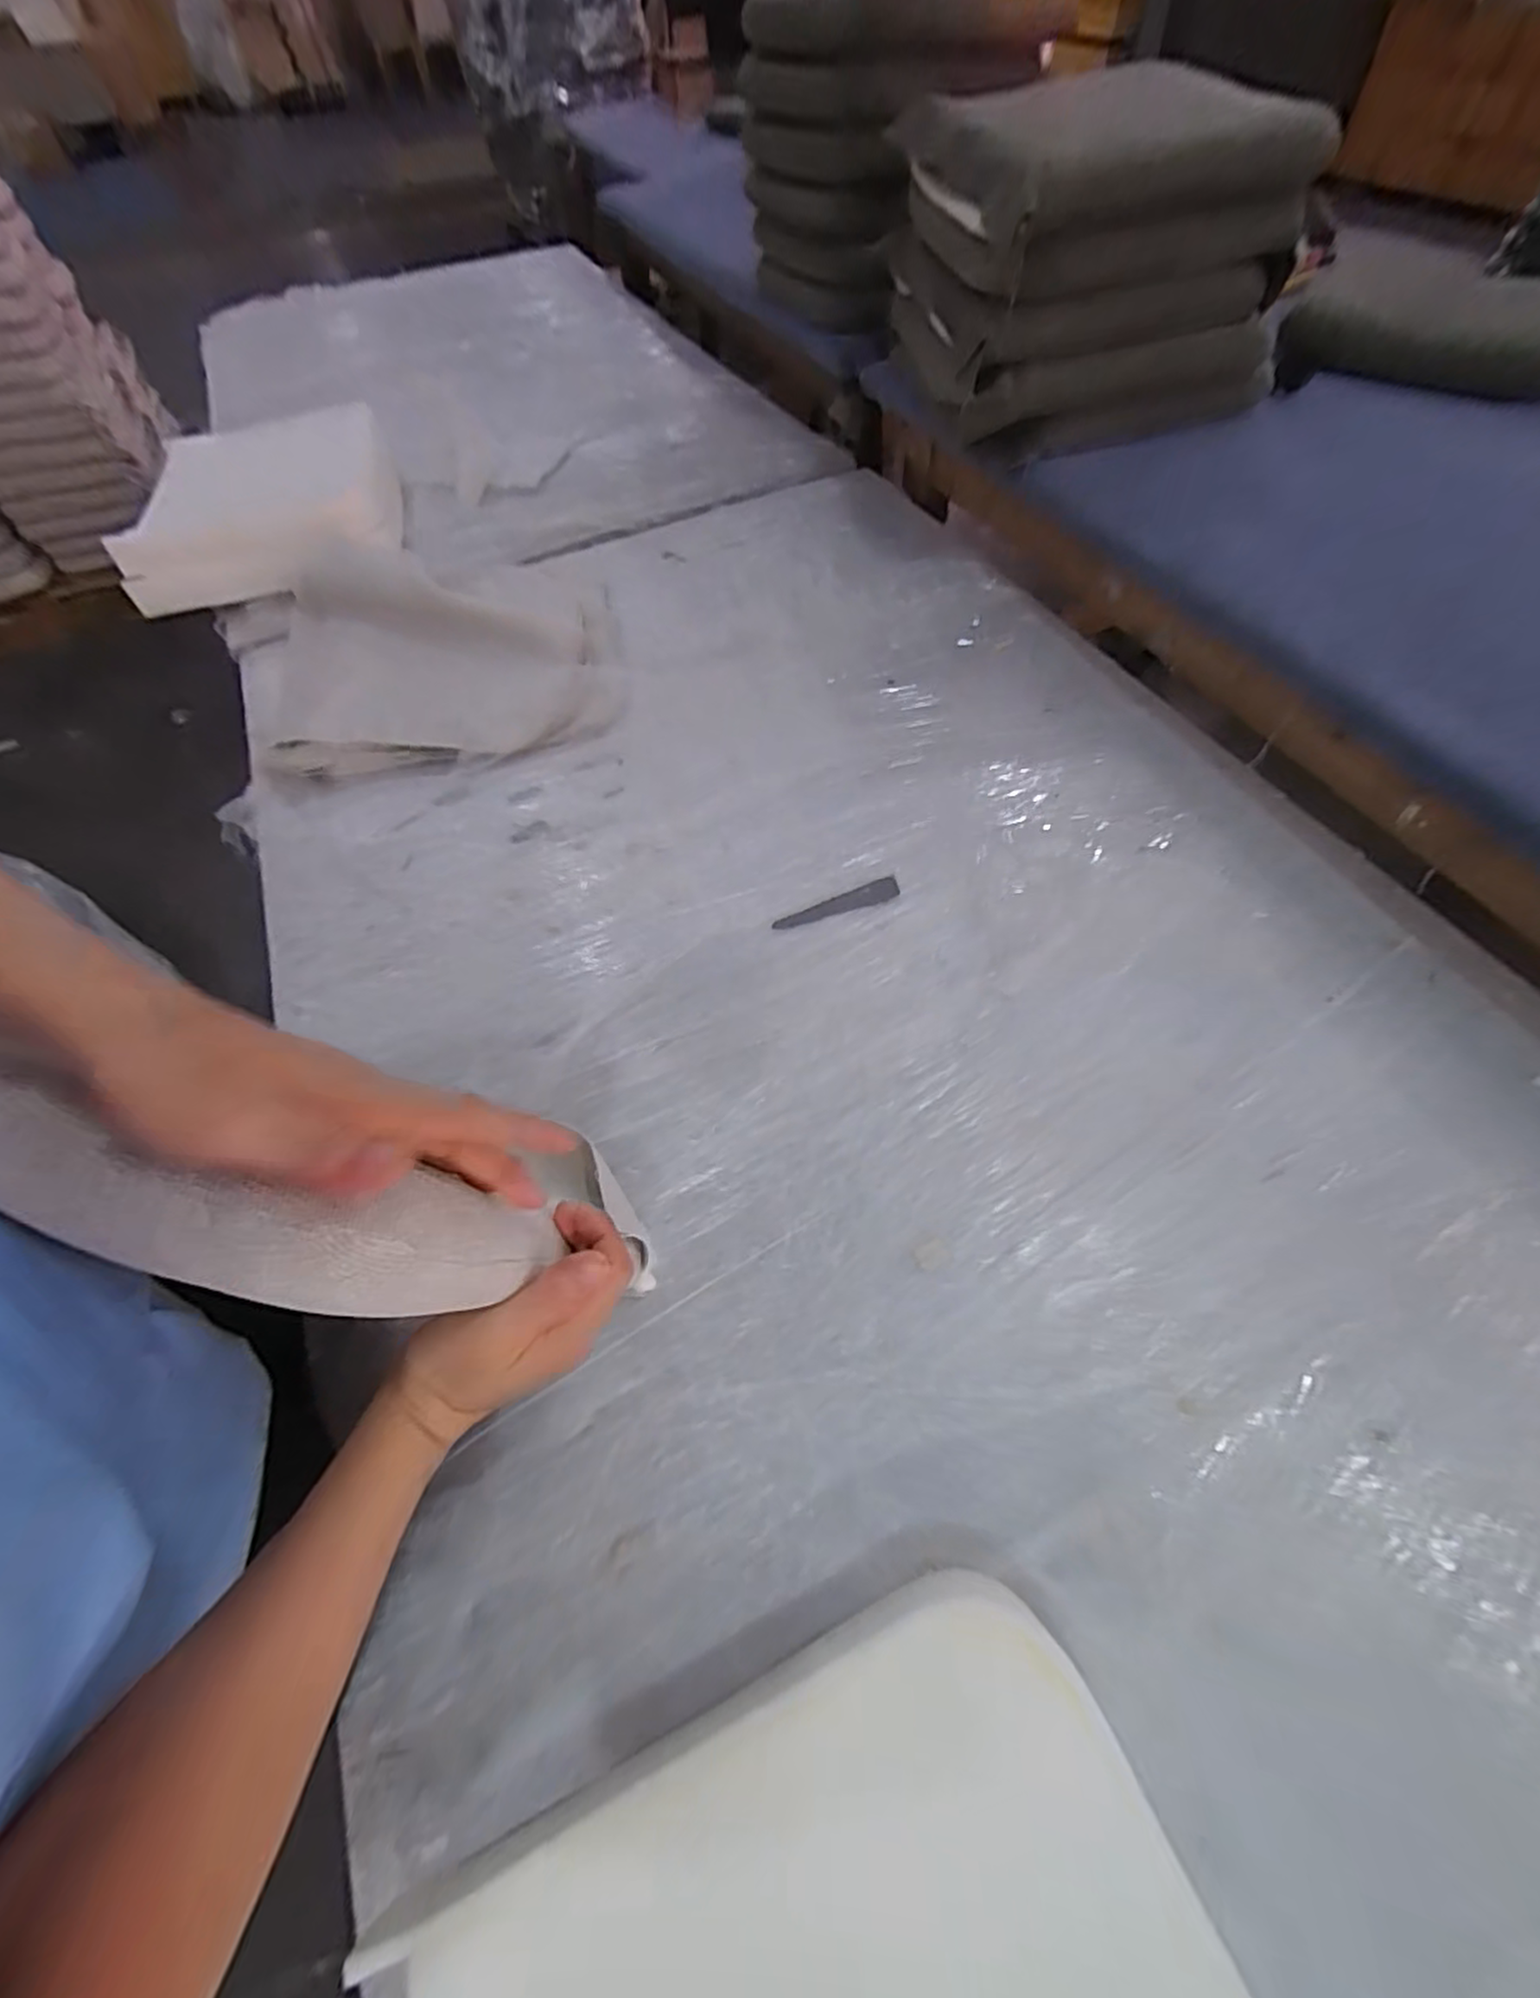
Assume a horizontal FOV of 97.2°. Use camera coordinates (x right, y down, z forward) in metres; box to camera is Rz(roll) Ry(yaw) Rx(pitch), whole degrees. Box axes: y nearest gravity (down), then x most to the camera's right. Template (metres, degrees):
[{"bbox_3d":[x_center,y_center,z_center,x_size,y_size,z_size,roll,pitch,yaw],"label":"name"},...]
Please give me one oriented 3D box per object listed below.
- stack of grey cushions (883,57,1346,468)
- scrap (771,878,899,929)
[{"bbox_3d":[0.428,-1.089,1.008,0.428,0.306,0.500,-16,60,-7],"label":"stack of grey cushions"},{"bbox_3d":[0.078,-0.108,0.792,0.150,0.010,0.030,-19,60,-8],"label":"scrap"}]

